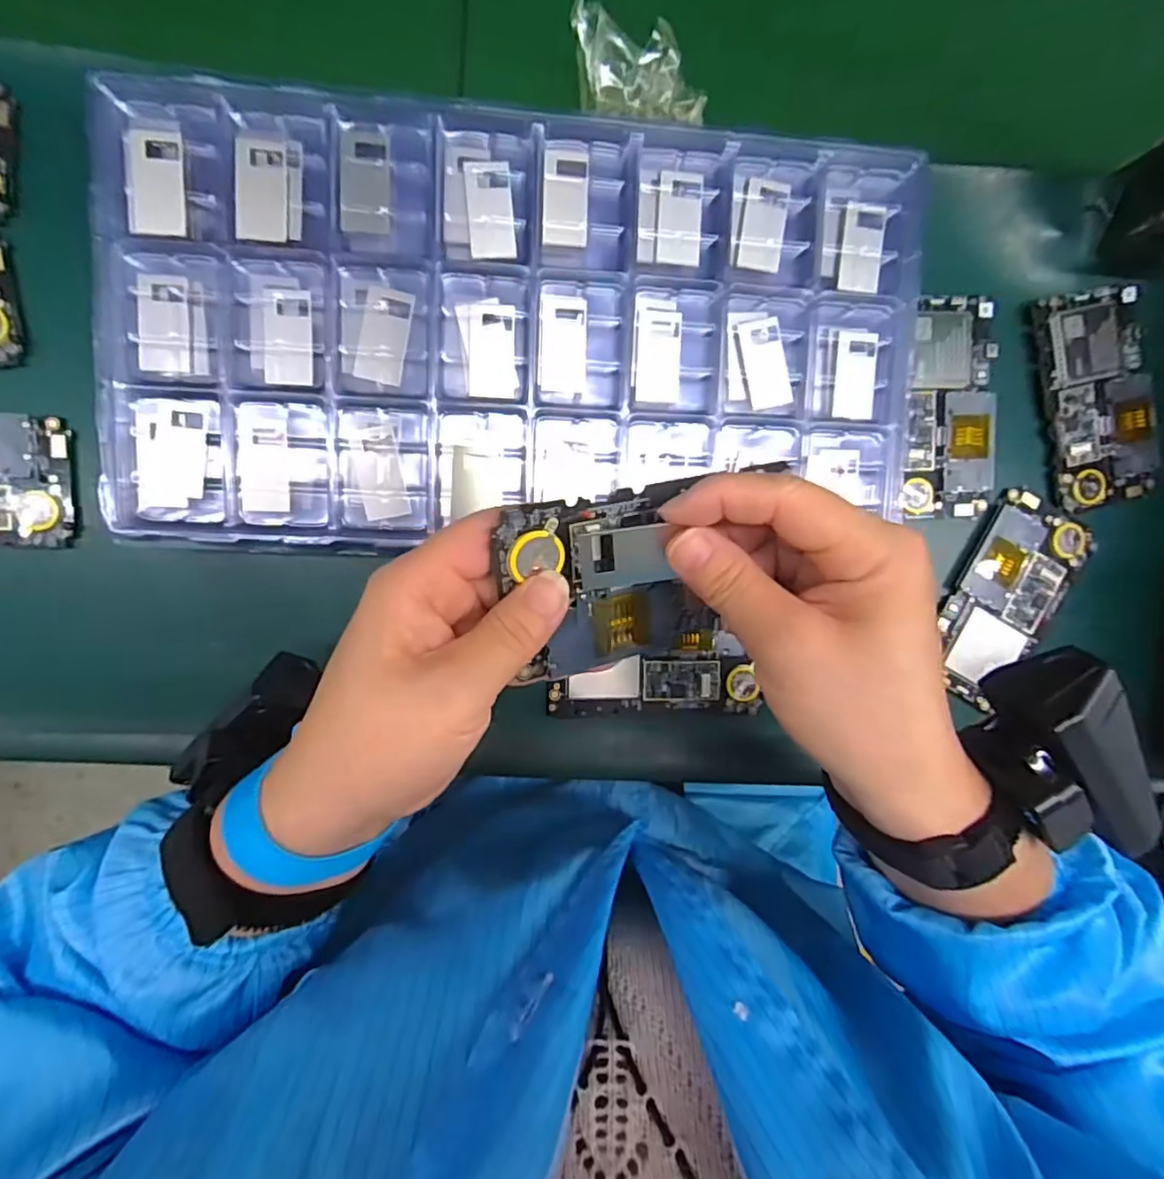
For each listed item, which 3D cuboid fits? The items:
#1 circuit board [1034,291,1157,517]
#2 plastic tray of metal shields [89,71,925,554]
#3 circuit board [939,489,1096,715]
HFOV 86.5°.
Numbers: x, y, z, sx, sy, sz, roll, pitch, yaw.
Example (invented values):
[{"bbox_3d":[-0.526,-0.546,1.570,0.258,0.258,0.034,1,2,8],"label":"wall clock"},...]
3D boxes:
[{"bbox_3d":[0.306,-0.113,0.364,0.068,0.008,0.123,-14,93,-5],"label":"circuit board"},{"bbox_3d":[-0.026,-0.123,0.312,0.389,0.040,0.204,0,92,-6],"label":"plastic tray of metal shields"},{"bbox_3d":[0.251,0.006,0.369,0.062,0.011,0.121,28,89,-6],"label":"circuit board"}]

